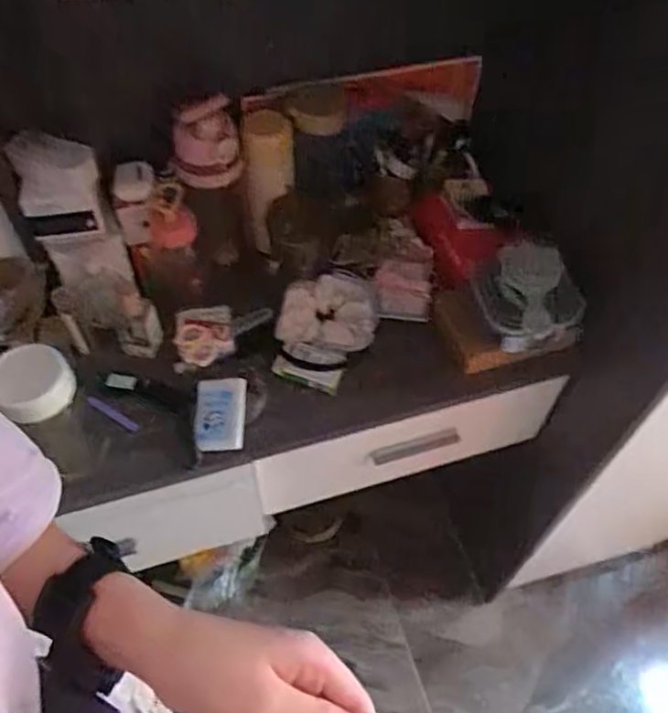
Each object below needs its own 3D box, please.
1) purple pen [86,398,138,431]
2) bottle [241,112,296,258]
[{"bbox_3d":[-0.250,0.065,0.720,0.066,0.006,0.011,30,58,4],"label":"purple pen"},{"bbox_3d":[-0.078,-0.203,0.745,0.054,0.156,0.048,6,13,3],"label":"bottle"}]

